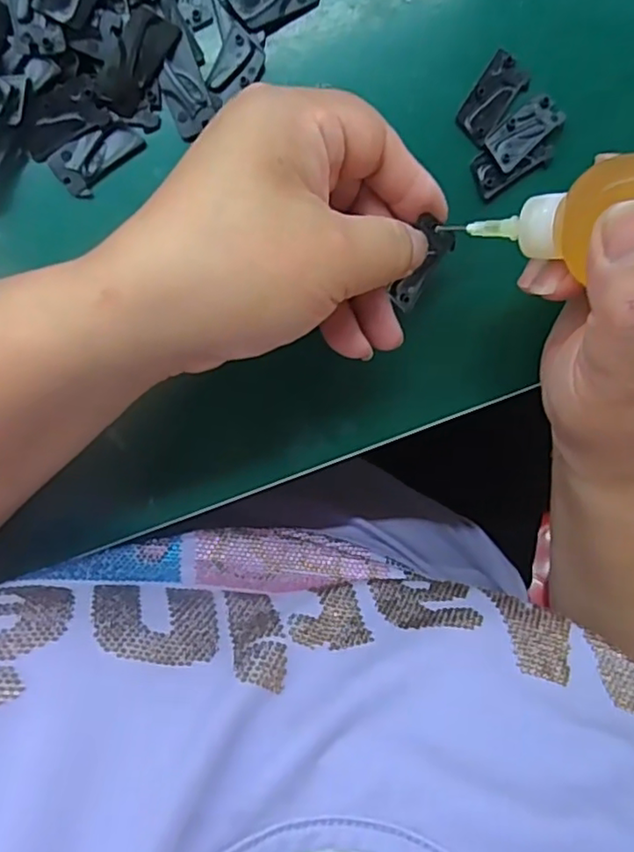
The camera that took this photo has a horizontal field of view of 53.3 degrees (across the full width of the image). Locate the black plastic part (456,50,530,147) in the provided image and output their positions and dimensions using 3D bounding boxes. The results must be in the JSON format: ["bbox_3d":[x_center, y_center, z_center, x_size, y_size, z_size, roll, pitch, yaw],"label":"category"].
[{"bbox_3d":[0.070,-0.133,0.256,0.017,0.005,0.033,37,91,-9],"label":"black plastic part"}]

